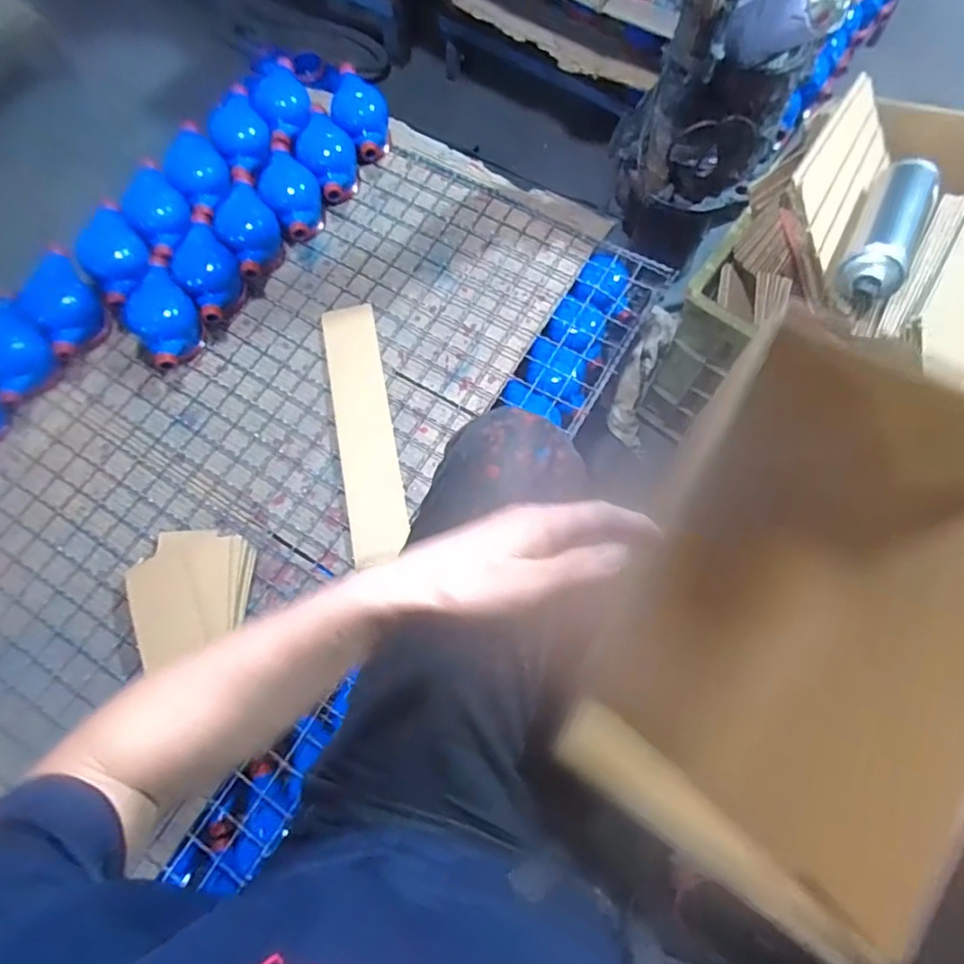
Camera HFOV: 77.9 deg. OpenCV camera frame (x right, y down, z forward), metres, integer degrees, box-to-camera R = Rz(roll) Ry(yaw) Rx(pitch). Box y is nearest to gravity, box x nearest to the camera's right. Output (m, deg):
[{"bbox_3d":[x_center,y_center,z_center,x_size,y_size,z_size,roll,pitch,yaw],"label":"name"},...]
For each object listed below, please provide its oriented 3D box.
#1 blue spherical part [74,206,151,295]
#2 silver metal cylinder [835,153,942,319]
[{"bbox_3d":[-0.491,-0.304,0.792,0.080,0.067,0.074,-43,74,-14],"label":"blue spherical part"},{"bbox_3d":[0.436,-0.270,0.637,0.060,0.058,0.182,28,72,11],"label":"silver metal cylinder"}]

